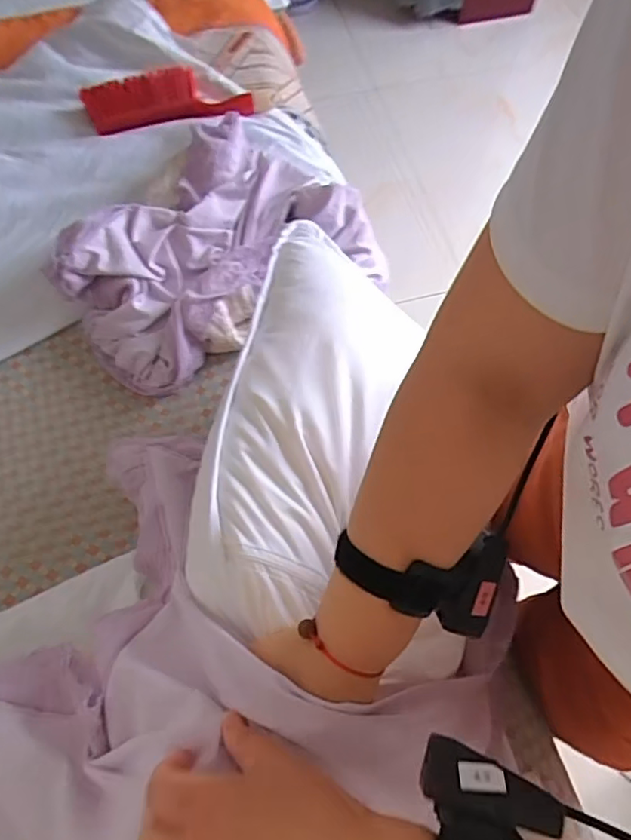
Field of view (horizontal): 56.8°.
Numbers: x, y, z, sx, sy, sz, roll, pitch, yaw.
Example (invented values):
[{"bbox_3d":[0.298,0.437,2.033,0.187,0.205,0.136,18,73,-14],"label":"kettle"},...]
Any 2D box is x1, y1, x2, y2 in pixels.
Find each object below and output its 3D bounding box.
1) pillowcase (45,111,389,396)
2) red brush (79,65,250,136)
[{"bbox_3d":[-0.134,-0.263,0.818,0.453,0.110,0.278,-33,69,-15],"label":"pillowcase"},{"bbox_3d":[-0.222,-0.487,0.888,0.249,0.063,0.061,-12,66,-6],"label":"red brush"}]

